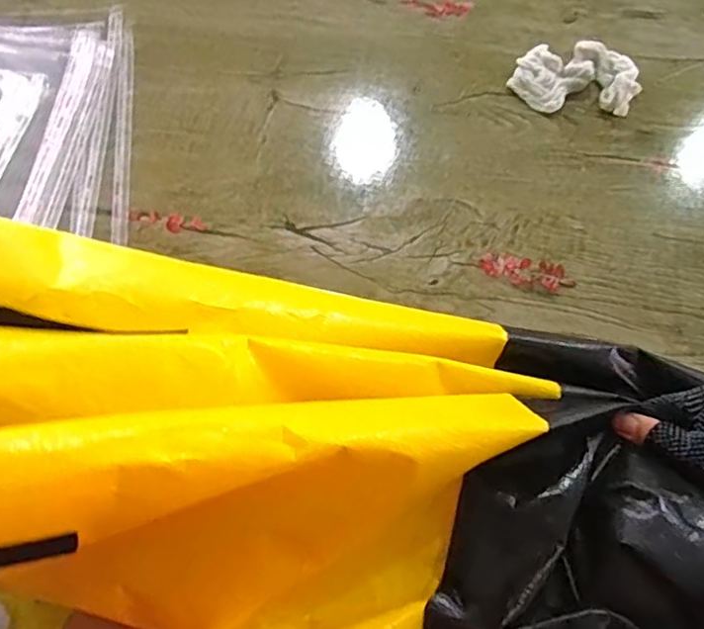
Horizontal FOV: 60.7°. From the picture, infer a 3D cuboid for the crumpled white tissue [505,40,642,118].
[{"bbox_3d":[0.199,-0.212,0.538,0.109,0.022,0.066,2,70,-1],"label":"crumpled white tissue"}]

